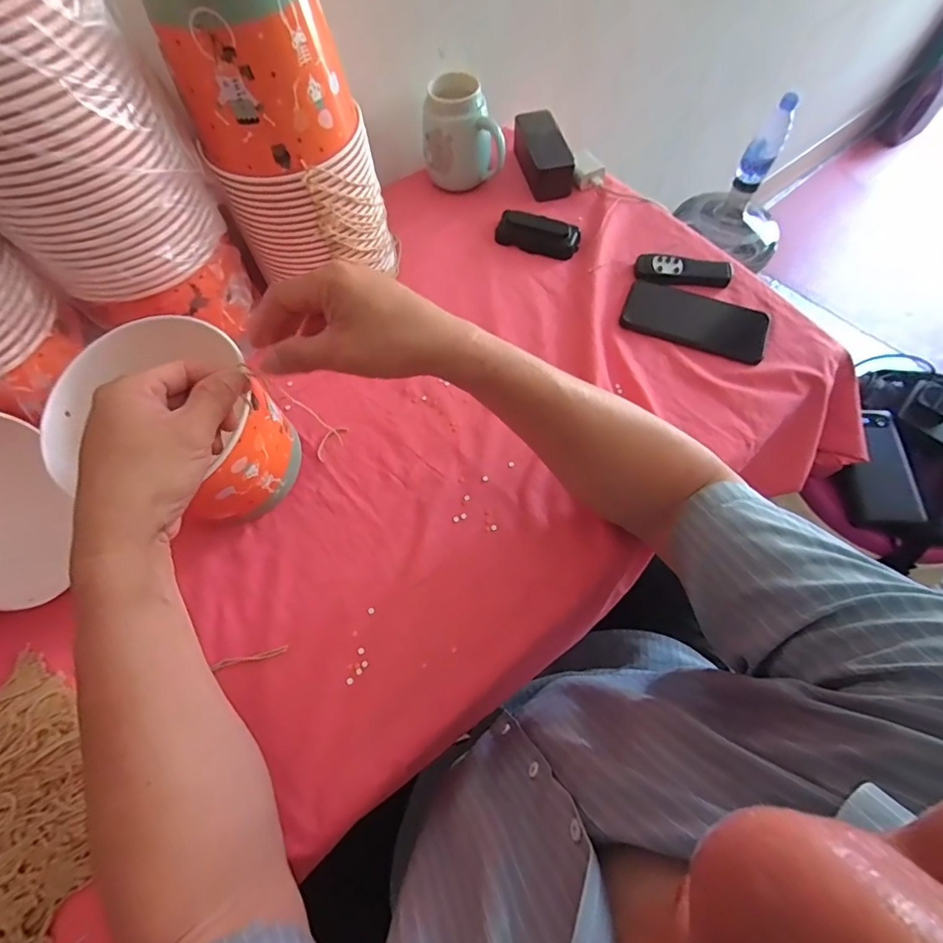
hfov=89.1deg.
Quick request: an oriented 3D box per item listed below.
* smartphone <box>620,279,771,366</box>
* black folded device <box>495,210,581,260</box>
[{"bbox_3d":[0.265,-0.181,0.563,0.163,0.012,0.074,18,67,9],"label":"smartphone"},{"bbox_3d":[0.087,-0.311,0.629,0.107,0.018,0.048,19,67,10],"label":"black folded device"}]

